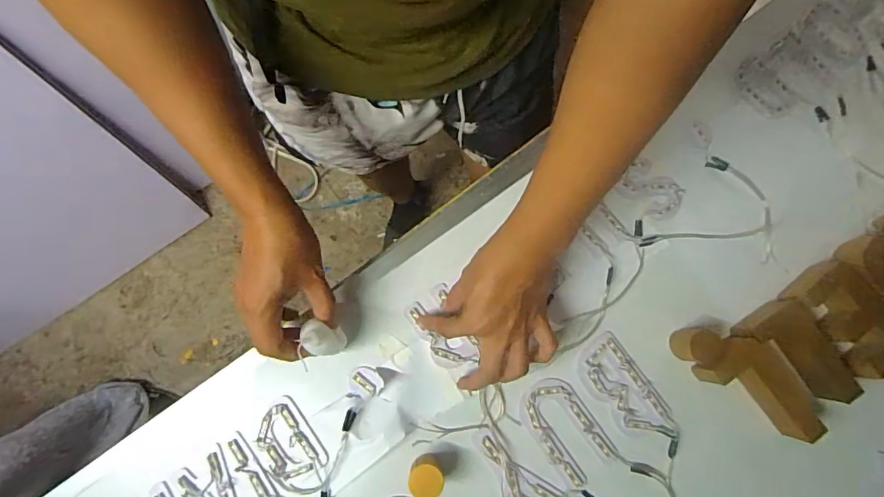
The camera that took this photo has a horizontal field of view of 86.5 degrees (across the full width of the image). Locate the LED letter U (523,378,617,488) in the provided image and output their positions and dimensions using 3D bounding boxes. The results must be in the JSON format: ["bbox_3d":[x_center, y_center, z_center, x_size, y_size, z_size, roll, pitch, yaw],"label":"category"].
[{"bbox_3d":[0.128,0.189,0.489,0.059,0.004,0.105,-34,82,-7],"label":"LED letter U"}]

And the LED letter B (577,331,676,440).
[{"bbox_3d":[0.193,0.154,0.497,0.058,0.004,0.122,-35,82,-7],"label":"LED letter B"}]

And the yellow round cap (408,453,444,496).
[{"bbox_3d":[-0.016,0.224,0.461,0.032,0.038,0.033,0,80,-1],"label":"yellow round cap"}]

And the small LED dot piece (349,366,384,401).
[{"bbox_3d":[-0.081,0.141,0.491,0.035,0.011,0.032,0,80,-1],"label":"small LED dot piece"}]

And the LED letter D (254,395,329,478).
[{"bbox_3d":[-0.160,0.198,0.486,0.056,0.006,0.079,-30,82,-6],"label":"LED letter D"}]

